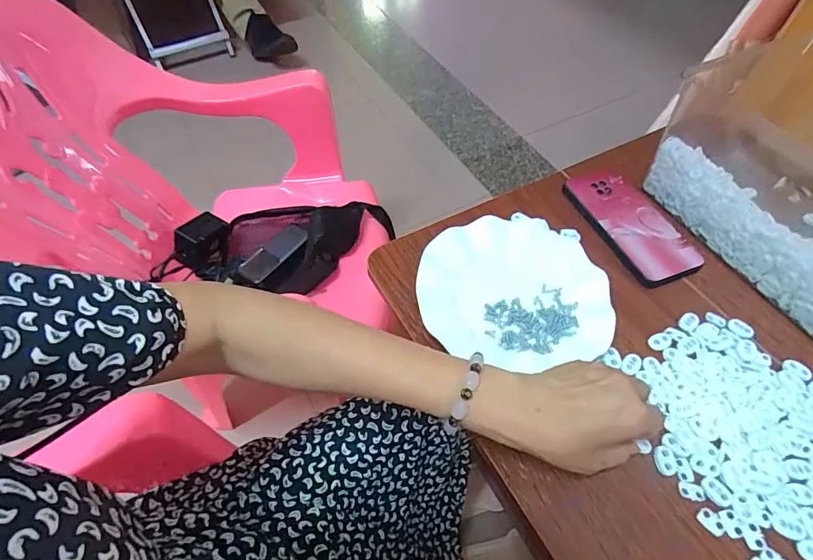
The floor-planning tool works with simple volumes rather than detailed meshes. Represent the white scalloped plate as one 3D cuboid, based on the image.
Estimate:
[{"bbox_3d":[0.104,0.006,0.442,0.179,0.017,0.166,0,56,0],"label":"white scalloped plate"}]

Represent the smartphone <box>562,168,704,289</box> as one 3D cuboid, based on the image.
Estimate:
[{"bbox_3d":[0.260,-0.068,0.503,0.084,0.014,0.165,-18,58,-12],"label":"smartphone"}]

